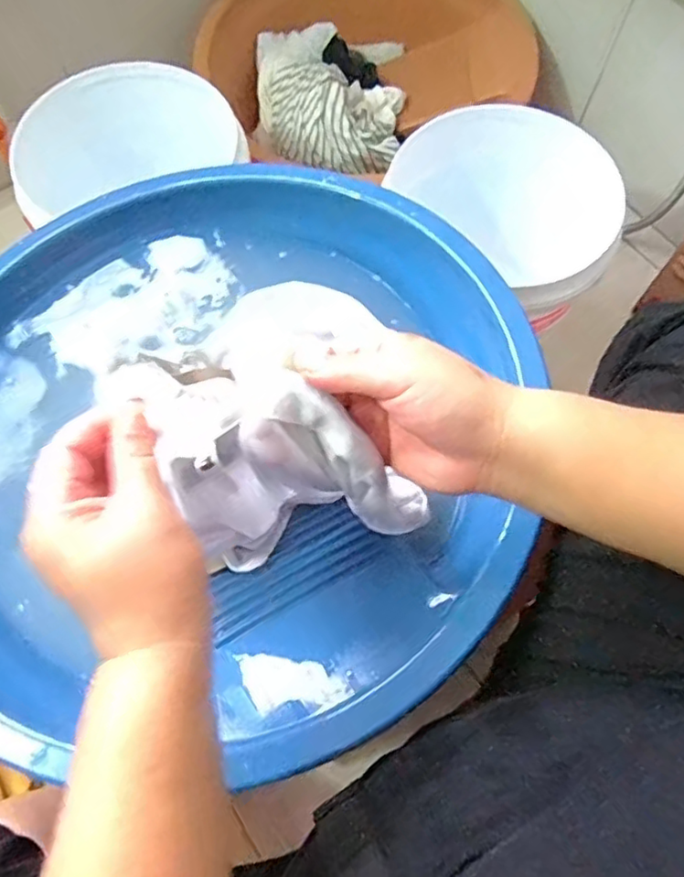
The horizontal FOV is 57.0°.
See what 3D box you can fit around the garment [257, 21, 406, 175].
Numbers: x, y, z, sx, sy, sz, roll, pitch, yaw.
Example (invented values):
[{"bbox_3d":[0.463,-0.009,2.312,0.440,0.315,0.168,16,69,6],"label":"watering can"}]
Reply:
[{"bbox_3d":[-0.020,-0.534,0.936,0.212,0.094,0.309,-7,70,-2],"label":"garment"}]

